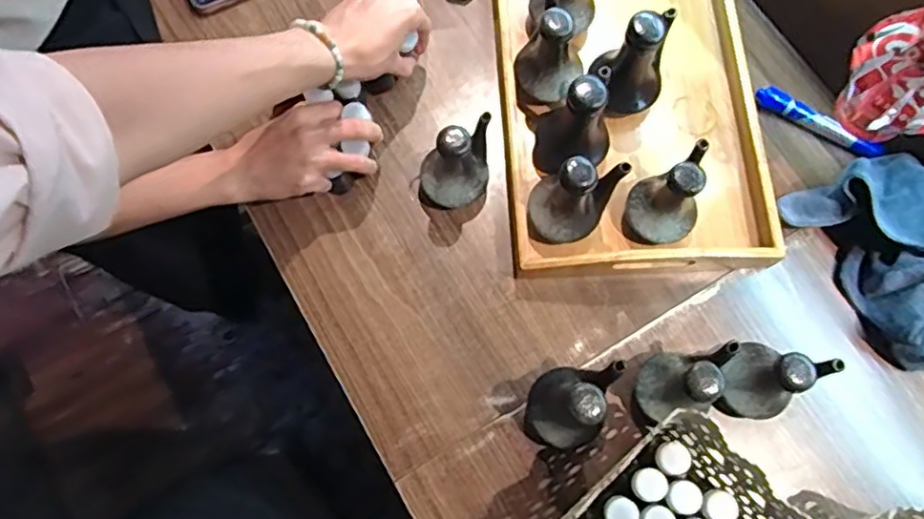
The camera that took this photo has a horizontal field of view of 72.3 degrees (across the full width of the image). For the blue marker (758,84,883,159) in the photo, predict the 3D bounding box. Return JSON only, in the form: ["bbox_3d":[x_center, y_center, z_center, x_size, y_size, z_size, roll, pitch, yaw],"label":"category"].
[{"bbox_3d":[0.369,-0.140,0.655,0.133,0.022,0.021,32,76,8],"label":"blue marker"}]

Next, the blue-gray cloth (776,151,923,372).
[{"bbox_3d":[0.426,0.011,0.580,0.130,0.075,0.237,-26,76,-8],"label":"blue-gray cloth"}]

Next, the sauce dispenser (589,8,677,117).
[{"bbox_3d":[0.170,-0.190,0.623,0.073,0.104,0.063,-10,74,-4],"label":"sauce dispenser"}]

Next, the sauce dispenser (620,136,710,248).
[{"bbox_3d":[0.196,-0.059,0.586,0.067,0.095,0.083,41,78,10],"label":"sauce dispenser"}]

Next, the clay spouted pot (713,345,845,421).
[{"bbox_3d":[0.272,0.101,0.545,0.077,0.090,0.059,-18,75,-6],"label":"clay spouted pot"}]

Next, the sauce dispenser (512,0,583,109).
[{"bbox_3d":[0.089,-0.205,0.623,0.066,0.088,0.080,12,74,3],"label":"sauce dispenser"}]

